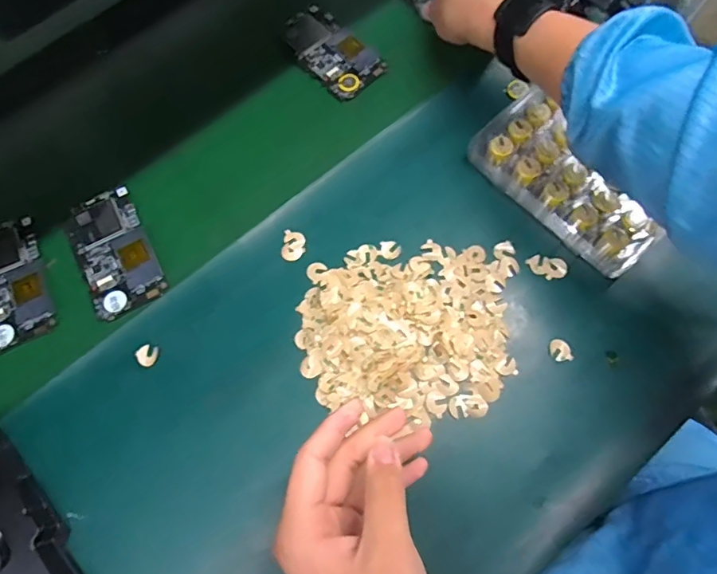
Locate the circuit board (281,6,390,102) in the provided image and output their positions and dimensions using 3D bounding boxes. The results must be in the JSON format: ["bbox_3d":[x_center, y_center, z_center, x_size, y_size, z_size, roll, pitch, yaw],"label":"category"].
[{"bbox_3d":[-0.029,-0.252,0.536,0.066,0.006,0.119,-38,72,-11],"label":"circuit board"}]

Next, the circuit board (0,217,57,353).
[{"bbox_3d":[-0.321,-0.004,0.466,0.064,0.009,0.121,-24,70,-6],"label":"circuit board"}]

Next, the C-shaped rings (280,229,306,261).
[{"bbox_3d":[-0.058,-0.037,0.455,0.020,0.004,0.028,10,73,3],"label":"C-shaped rings"}]

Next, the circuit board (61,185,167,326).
[{"bbox_3d":[-0.227,-0.035,0.468,0.065,0.004,0.126,-27,70,-7],"label":"circuit board"}]

